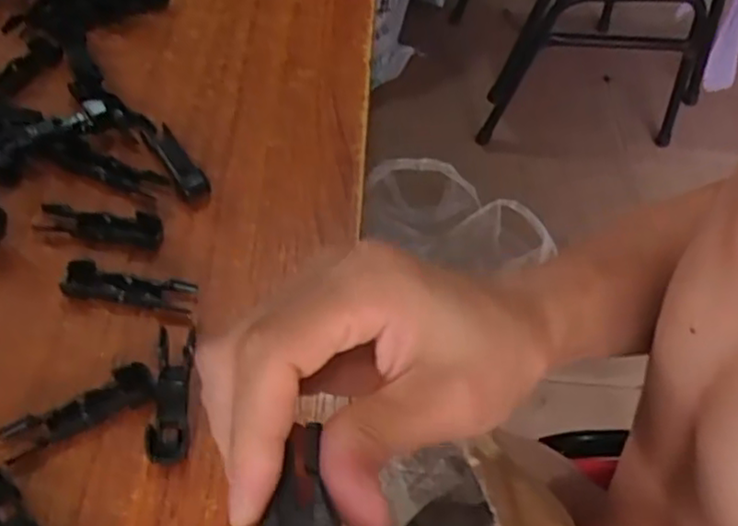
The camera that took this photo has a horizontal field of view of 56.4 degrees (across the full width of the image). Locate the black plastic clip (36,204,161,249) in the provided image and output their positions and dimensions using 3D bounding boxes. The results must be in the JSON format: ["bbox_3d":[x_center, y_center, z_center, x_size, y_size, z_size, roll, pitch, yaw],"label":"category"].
[{"bbox_3d":[-0.122,-0.017,0.313,0.054,0.007,0.018,4,53,-2],"label":"black plastic clip"}]

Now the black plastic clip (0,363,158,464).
[{"bbox_3d":[-0.109,0.055,0.259,0.056,0.008,0.015,-23,58,-20],"label":"black plastic clip"}]

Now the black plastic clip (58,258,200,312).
[{"bbox_3d":[-0.103,0.010,0.293,0.054,0.008,0.015,8,53,1],"label":"black plastic clip"}]

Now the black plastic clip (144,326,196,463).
[{"bbox_3d":[-0.077,0.049,0.267,0.015,0.007,0.054,-1,53,-5],"label":"black plastic clip"}]

